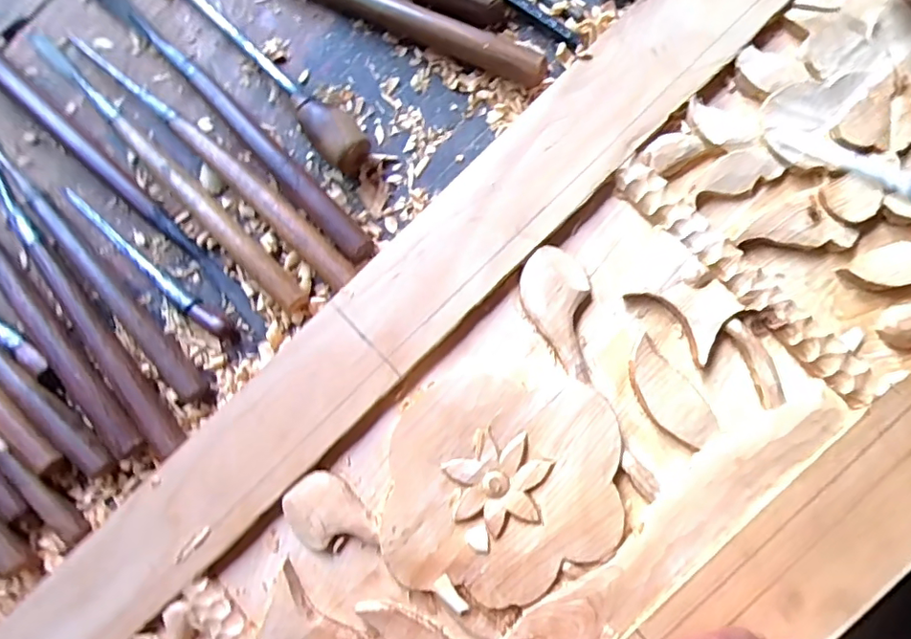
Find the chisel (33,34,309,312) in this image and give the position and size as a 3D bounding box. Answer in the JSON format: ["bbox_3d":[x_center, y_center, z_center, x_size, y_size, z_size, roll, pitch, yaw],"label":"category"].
[{"bbox_3d":[-0.177,-0.094,0.322,0.249,0.015,0.015,44,91,8],"label":"chisel"}]

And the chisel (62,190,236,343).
[{"bbox_3d":[-0.188,-0.032,0.325,0.144,0.012,0.011,38,91,8],"label":"chisel"}]

